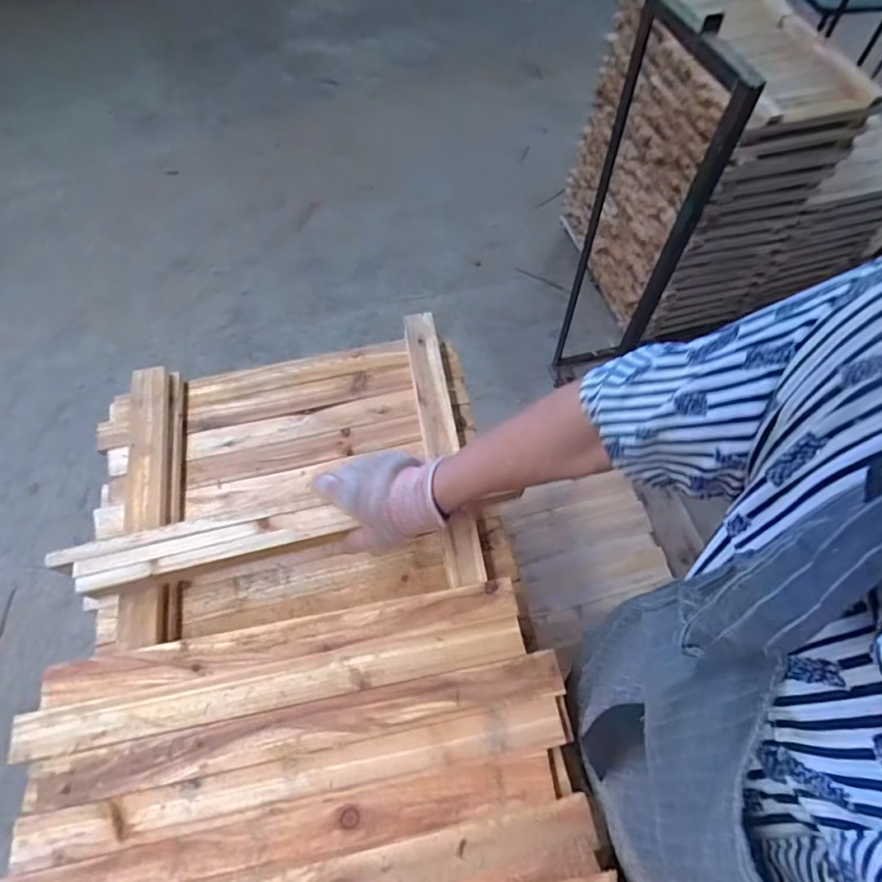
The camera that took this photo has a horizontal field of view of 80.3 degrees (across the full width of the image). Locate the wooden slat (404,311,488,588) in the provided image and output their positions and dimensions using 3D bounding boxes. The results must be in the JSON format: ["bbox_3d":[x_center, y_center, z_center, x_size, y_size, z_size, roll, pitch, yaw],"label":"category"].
[{"bbox_3d":[-0.002,-0.008,0.682,0.045,0.014,0.384,-14,68,5],"label":"wooden slat"}]

